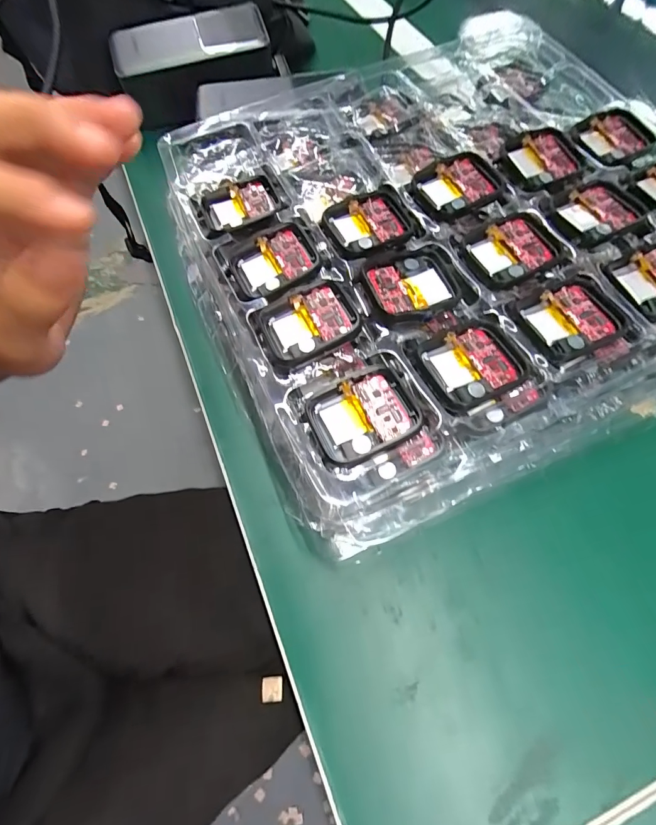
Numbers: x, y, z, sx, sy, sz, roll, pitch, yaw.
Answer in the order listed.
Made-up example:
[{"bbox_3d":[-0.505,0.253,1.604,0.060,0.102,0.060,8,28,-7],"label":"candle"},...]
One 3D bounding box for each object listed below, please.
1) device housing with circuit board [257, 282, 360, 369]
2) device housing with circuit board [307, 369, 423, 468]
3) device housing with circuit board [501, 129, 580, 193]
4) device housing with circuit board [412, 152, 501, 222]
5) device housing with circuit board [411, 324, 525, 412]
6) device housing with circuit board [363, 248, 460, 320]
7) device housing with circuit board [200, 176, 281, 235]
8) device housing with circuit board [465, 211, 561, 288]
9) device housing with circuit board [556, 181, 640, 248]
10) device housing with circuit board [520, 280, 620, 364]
[{"bbox_3d":[-0.009,-0.043,0.190,0.044,0.010,0.037,-21,67,-9],"label":"device housing with circuit board"},{"bbox_3d":[0.015,0.002,0.170,0.042,0.012,0.037,-19,66,-8],"label":"device housing with circuit board"},{"bbox_3d":[0.124,-0.147,0.235,0.049,0.010,0.037,-27,68,-12],"label":"device housing with circuit board"},{"bbox_3d":[0.075,-0.129,0.227,0.048,0.004,0.039,-23,67,-10],"label":"device housing with circuit board"},{"bbox_3d":[0.064,-0.022,0.180,0.043,0.007,0.037,-22,67,-9],"label":"device housing with circuit board"},{"bbox_3d":[0.043,-0.063,0.198,0.045,0.009,0.040,-17,66,-7],"label":"device housing with circuit board"},{"bbox_3d":[-0.050,-0.118,0.234,0.044,0.013,0.037,-19,66,-8],"label":"device housing with circuit board"},{"bbox_3d":[0.095,-0.084,0.207,0.044,0.004,0.036,-21,67,-9],"label":"device housing with circuit board"},{"bbox_3d":[0.146,-0.109,0.216,0.044,0.004,0.036,-25,67,-11],"label":"device housing with circuit board"},{"bbox_3d":[0.114,-0.043,0.189,0.039,0.004,0.036,-21,66,-9],"label":"device housing with circuit board"}]

